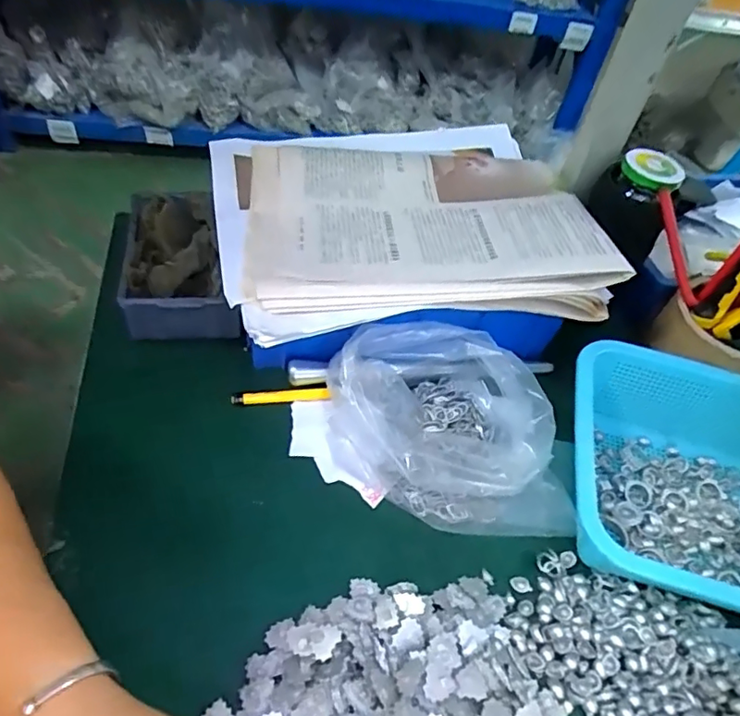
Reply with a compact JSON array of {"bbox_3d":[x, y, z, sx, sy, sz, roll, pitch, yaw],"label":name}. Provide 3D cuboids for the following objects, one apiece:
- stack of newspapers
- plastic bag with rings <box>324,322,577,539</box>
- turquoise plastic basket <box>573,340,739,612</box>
[{"bbox_3d":[0.026,-0.120,0.463,0.290,0.030,0.232,-4,51,-14],"label":"stack of newspapers"},{"bbox_3d":[0.061,0.051,0.413,0.163,0.070,0.152,-7,51,-14],"label":"plastic bag with rings"},{"bbox_3d":[0.293,0.100,0.422,0.281,0.076,0.178,10,49,0],"label":"turquoise plastic basket"}]

